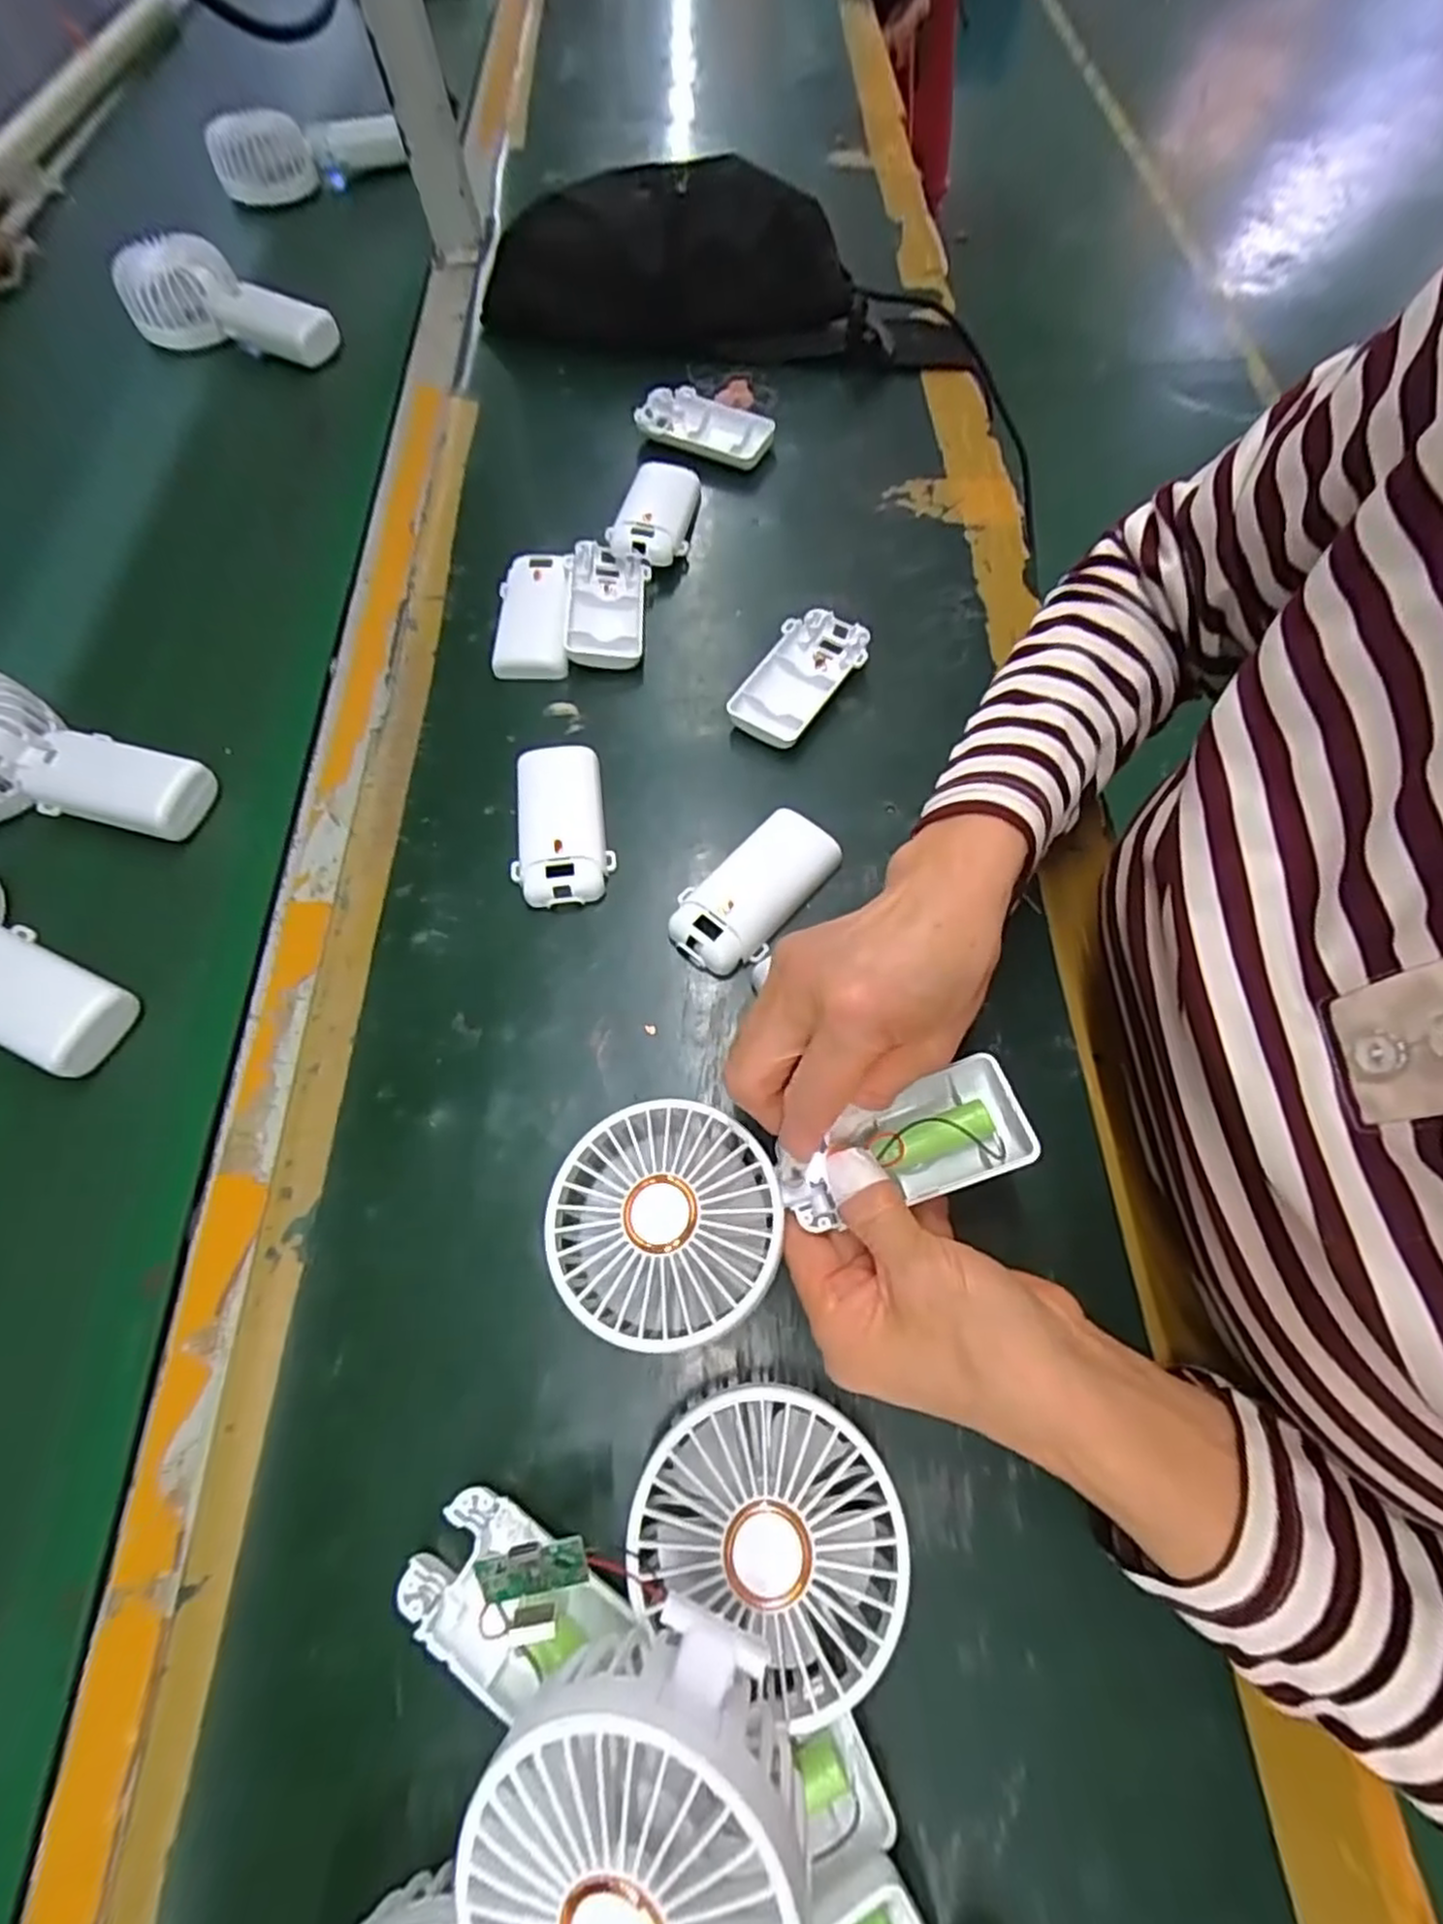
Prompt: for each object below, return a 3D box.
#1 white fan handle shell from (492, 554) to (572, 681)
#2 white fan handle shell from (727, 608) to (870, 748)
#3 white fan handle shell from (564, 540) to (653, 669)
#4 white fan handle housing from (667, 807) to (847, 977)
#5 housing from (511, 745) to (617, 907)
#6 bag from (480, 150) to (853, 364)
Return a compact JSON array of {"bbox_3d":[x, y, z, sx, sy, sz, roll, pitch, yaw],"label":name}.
[{"bbox_3d":[-0.114,-0.209,0.437,0.047,0.019,0.084,-1,65,-1],"label":"white fan handle shell"},{"bbox_3d":[0.046,-0.162,0.417,0.046,0.018,0.094,32,69,14],"label":"white fan handle shell"},{"bbox_3d":[-0.069,-0.216,0.443,0.047,0.017,0.093,2,65,1],"label":"white fan handle shell"},{"bbox_3d":[0.017,-0.036,0.364,0.047,0.018,0.093,36,70,15],"label":"white fan handle housing"},{"bbox_3d":[-0.085,-0.072,0.382,0.050,0.018,0.092,-11,66,-5],"label":"housing"},{"bbox_3d":[-0.037,-0.529,0.550,0.269,0.069,0.126,13,66,6],"label":"bag"}]

